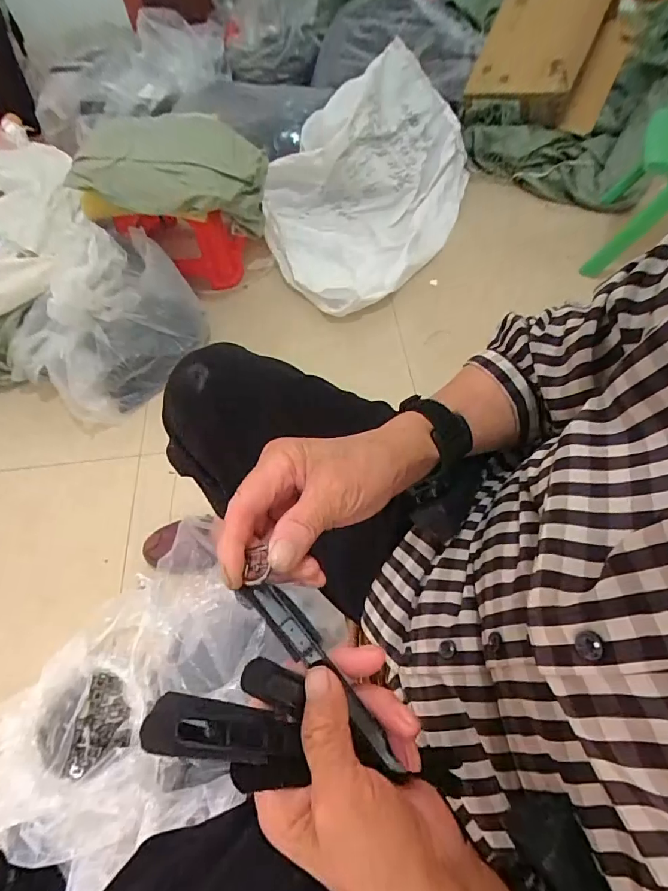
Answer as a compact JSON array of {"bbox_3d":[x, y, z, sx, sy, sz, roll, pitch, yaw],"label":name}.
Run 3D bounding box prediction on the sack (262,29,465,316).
[{"bbox_3d":[0.058,-0.698,1.171,0.475,0.362,0.695,23,61,16],"label":"sack"}]

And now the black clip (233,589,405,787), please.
[{"bbox_3d":[-0.006,0.115,0.226,0.019,0.007,0.115,-37,85,-20],"label":"black clip"}]

